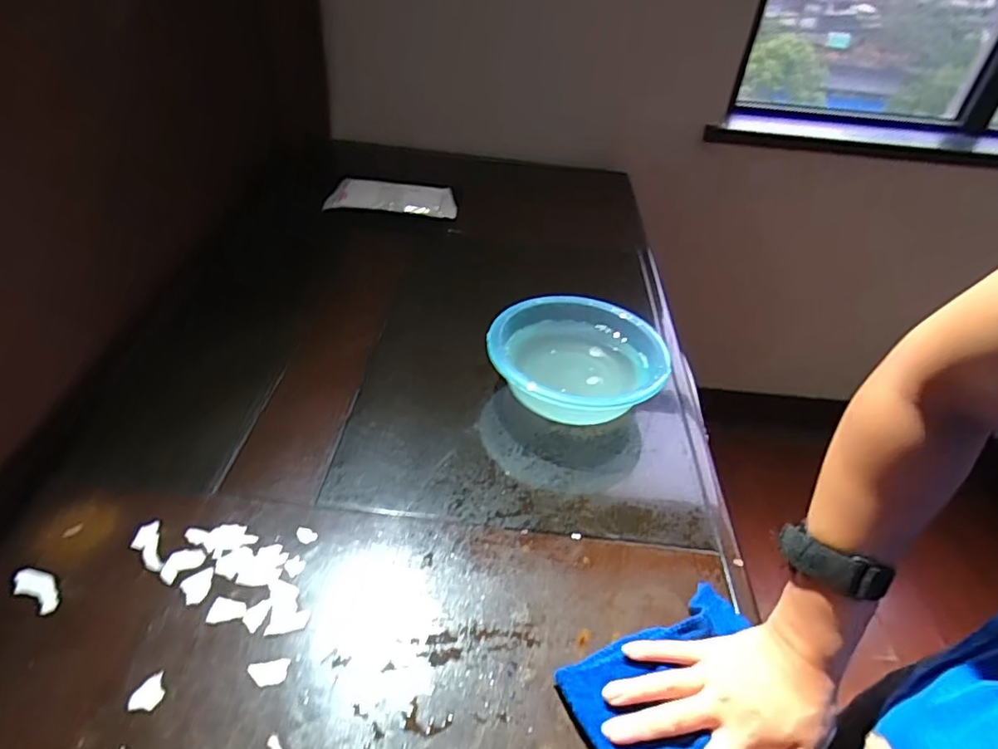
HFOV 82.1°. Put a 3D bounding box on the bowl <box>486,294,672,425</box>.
[{"bbox_3d":[0.087,-0.009,0.663,0.191,0.079,0.179,4,39,-3],"label":"bowl"}]

